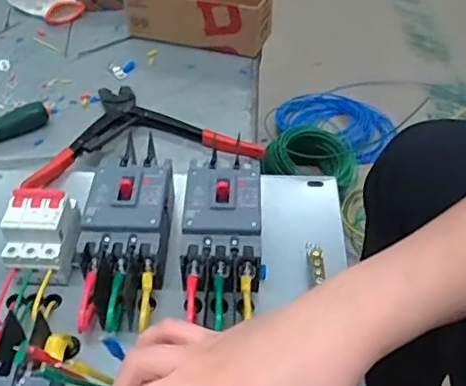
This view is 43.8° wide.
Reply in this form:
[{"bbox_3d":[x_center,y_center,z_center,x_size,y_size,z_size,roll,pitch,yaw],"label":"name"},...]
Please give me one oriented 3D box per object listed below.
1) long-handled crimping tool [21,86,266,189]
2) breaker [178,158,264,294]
[{"bbox_3d":[-0.132,-0.093,0.757,0.288,0.035,0.219,-14,44,-12],"label":"long-handled crimping tool"},{"bbox_3d":[-0.008,0.026,0.570,0.078,0.066,0.133,2,43,4],"label":"breaker"}]

